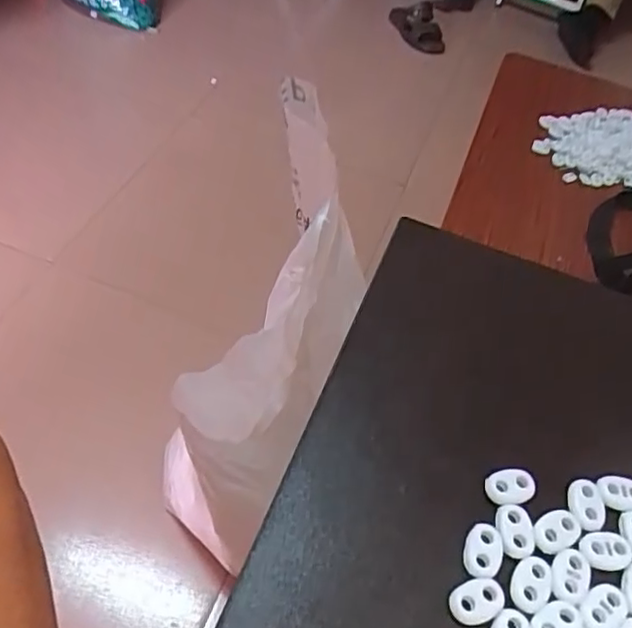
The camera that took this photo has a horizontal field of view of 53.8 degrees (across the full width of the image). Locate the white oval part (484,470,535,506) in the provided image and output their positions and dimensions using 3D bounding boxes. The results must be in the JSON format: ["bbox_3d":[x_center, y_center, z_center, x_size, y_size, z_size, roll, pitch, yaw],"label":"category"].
[{"bbox_3d":[0.087,0.076,0.276,0.023,0.004,0.014,-5,53,-12],"label":"white oval part"}]

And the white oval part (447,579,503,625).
[{"bbox_3d":[0.064,0.113,0.246,0.023,0.004,0.014,-15,56,-19],"label":"white oval part"}]

